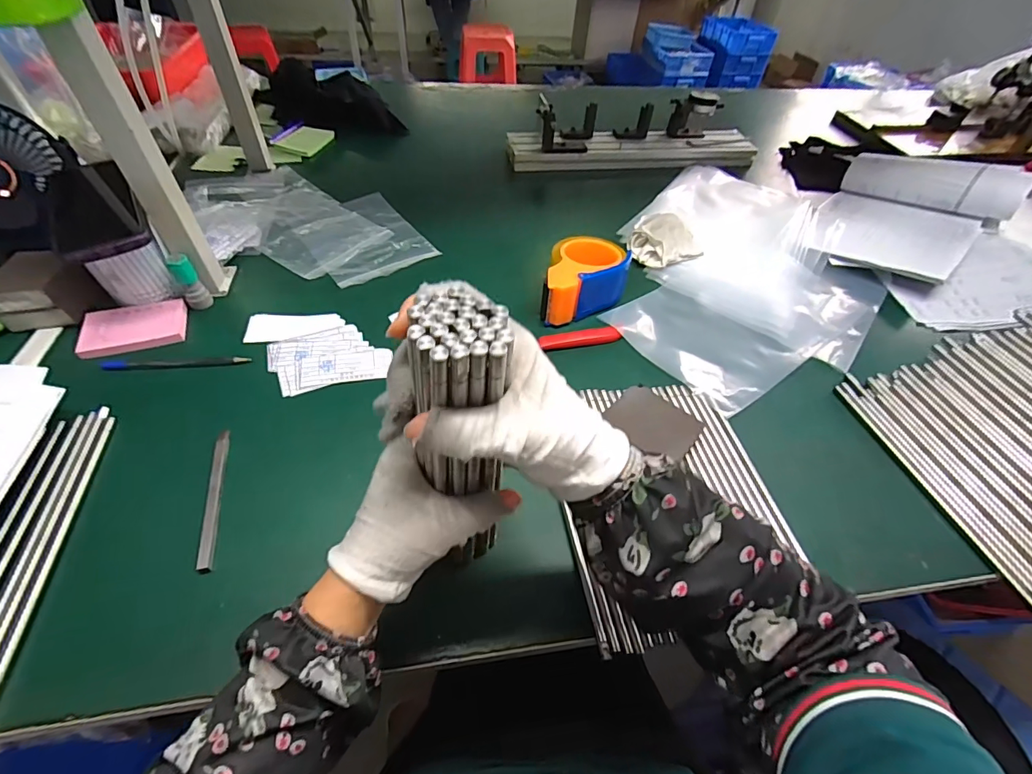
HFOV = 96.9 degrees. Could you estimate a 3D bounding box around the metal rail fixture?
[{"bbox_3d":[0.228,-0.476,0.866,0.481,0.093,0.118,-6,50,-9],"label":"metal rail fixture"}]

